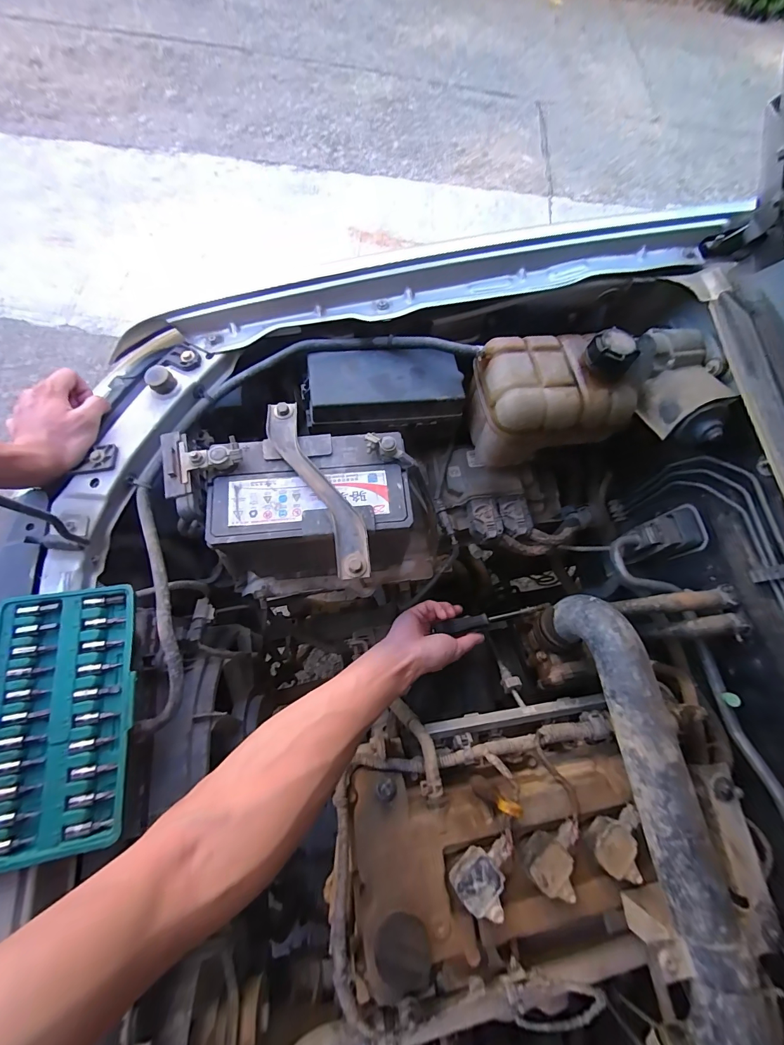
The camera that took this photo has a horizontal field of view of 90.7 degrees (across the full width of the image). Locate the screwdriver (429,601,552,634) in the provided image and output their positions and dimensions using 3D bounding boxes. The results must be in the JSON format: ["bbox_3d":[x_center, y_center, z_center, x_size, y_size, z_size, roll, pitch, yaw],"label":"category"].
[{"bbox_3d":[0.153,0.142,0.578,0.174,0.024,0.021,-9,70,-14],"label":"screwdriver"}]

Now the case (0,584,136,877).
[{"bbox_3d":[-0.381,0.192,0.363,0.240,0.033,0.229,-9,70,-5],"label":"case"}]

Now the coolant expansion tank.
[{"bbox_3d":[0.209,-0.171,0.525,0.189,0.144,0.125,-8,70,-4],"label":"coolant expansion tank"}]

